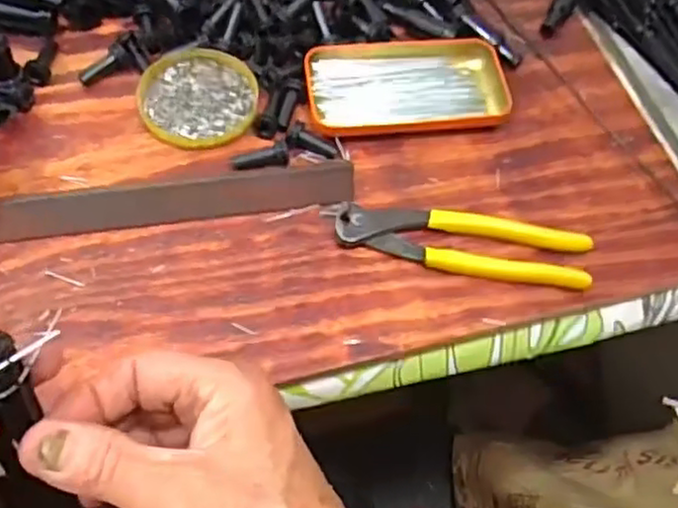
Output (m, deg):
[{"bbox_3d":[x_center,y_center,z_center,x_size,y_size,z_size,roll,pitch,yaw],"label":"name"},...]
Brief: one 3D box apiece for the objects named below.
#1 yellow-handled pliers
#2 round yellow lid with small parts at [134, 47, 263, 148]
[{"bbox_3d":[0.080,-0.006,0.452,0.162,0.015,0.041,10,60,1],"label":"yellow-handled pliers"},{"bbox_3d":[-0.102,-0.112,0.499,0.083,0.012,0.079,2,60,-4],"label":"round yellow lid with small parts"}]

